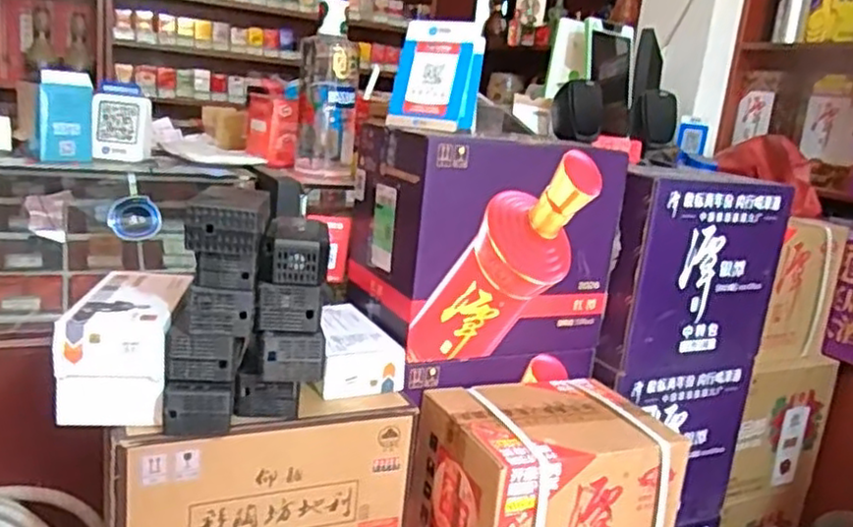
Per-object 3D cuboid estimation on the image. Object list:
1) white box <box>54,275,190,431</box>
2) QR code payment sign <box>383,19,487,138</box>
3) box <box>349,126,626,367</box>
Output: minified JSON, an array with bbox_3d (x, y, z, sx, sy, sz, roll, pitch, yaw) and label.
[{"bbox_3d":[-0.391,0.104,0.918,0.120,0.127,0.222,3,14,-12],"label":"white box"},{"bbox_3d":[0.013,-0.298,1.114,0.138,0.162,0.102,8,14,5],"label":"QR code payment sign"},{"bbox_3d":[0.090,-0.044,1.191,0.370,0.322,0.256,-1,16,-26],"label":"box"}]

